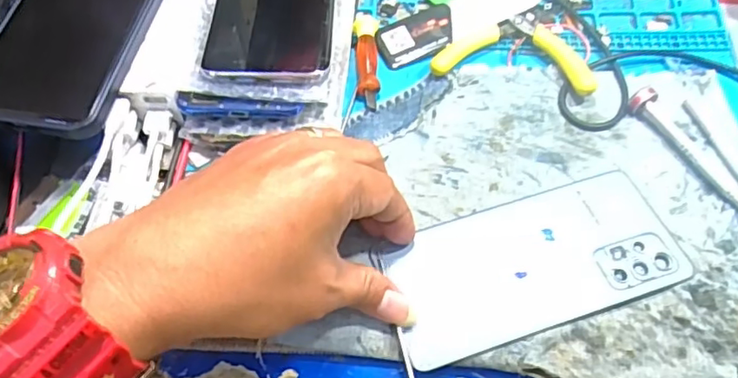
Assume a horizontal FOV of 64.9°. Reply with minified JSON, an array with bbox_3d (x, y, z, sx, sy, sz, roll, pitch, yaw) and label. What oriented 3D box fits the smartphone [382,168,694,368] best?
[{"bbox_3d":[0.089,0.037,0.310,0.147,0.010,0.072,-17,65,-8],"label":"smartphone"}]

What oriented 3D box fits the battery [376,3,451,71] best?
[{"bbox_3d":[0.033,-0.103,0.388,0.054,0.007,0.033,-22,61,-13],"label":"battery"}]

